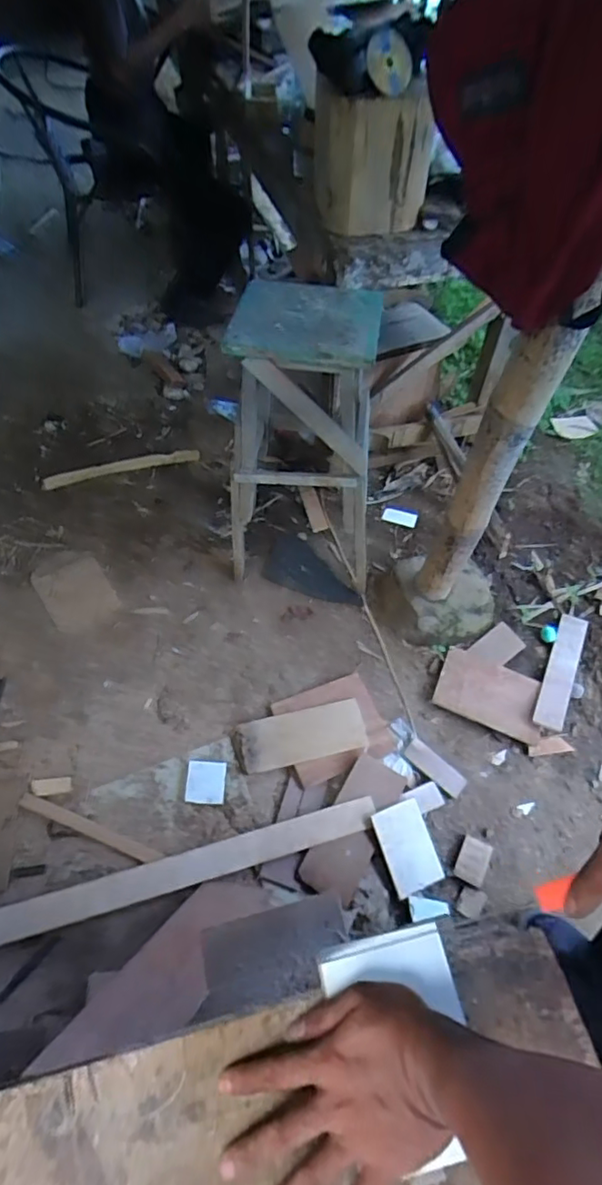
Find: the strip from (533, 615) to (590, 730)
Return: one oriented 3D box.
[{"bbox_3d":[0.710,0.204,1.525,0.076,0.011,0.362,23,60,14],"label":"strip"}]

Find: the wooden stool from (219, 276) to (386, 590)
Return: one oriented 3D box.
[{"bbox_3d":[0.027,-0.427,1.483,0.361,0.694,0.466,6,48,6],"label":"wooden stool"}]

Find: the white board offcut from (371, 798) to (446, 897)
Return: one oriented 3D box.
[{"bbox_3d":[0.240,0.564,1.251,0.123,0.012,0.175,-16,76,-22],"label":"white board offcut"}]

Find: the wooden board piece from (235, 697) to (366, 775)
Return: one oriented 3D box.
[{"bbox_3d":[0.001,0.349,1.376,0.305,0.018,0.126,-9,56,-12],"label":"wooden board piece"}]

